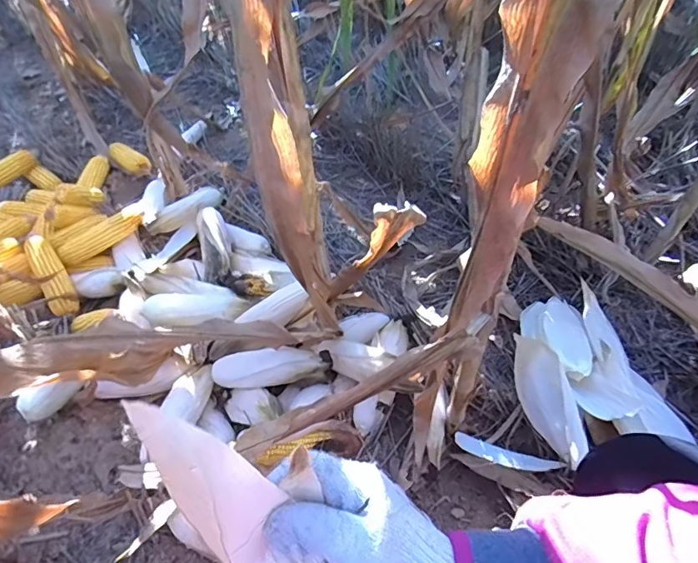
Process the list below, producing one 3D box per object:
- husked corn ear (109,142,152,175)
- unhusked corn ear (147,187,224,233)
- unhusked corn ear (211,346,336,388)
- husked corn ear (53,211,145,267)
[{"bbox_3d":[-0.613,-0.338,1.318,0.154,0.053,0.052,28,57,24],"label":"husked corn ear"},{"bbox_3d":[-0.396,-0.167,1.148,0.192,0.054,0.060,-31,55,-21],"label":"unhusked corn ear"},{"bbox_3d":[-0.131,0.148,0.829,0.218,0.066,0.054,-7,4,14],"label":"unhusked corn ear"},{"bbox_3d":[-0.562,-0.102,1.073,0.194,0.048,0.048,-30,54,-5],"label":"husked corn ear"}]

